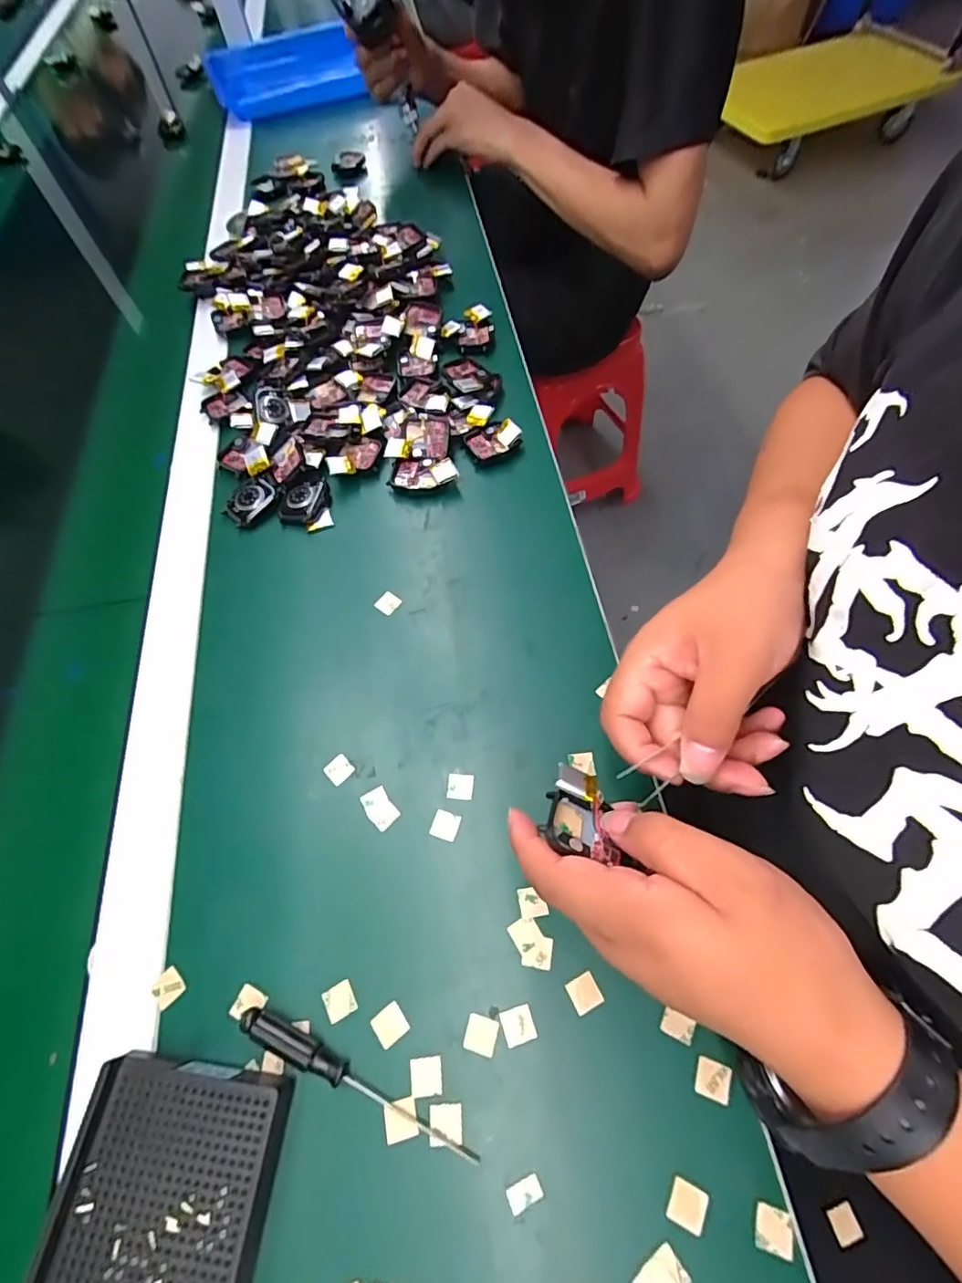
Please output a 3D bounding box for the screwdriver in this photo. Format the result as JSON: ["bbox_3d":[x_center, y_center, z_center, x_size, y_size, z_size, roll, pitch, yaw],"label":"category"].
[{"bbox_3d":[-0.064,0.220,0.267,0.131,0.013,0.013,23,66,14],"label":"screwdriver"}]

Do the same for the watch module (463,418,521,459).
[{"bbox_3d":[0.012,-0.174,0.467,0.045,0.013,0.035,-21,63,-8],"label":"watch module"}]

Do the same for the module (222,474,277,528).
[{"bbox_3d":[-0.192,-0.118,0.451,0.035,0.011,0.046,36,69,19],"label":"module"}]

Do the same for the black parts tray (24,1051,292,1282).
[{"bbox_3d":[-0.148,0.273,0.239,0.091,0.021,0.136,6,63,6],"label":"black parts tray"}]

